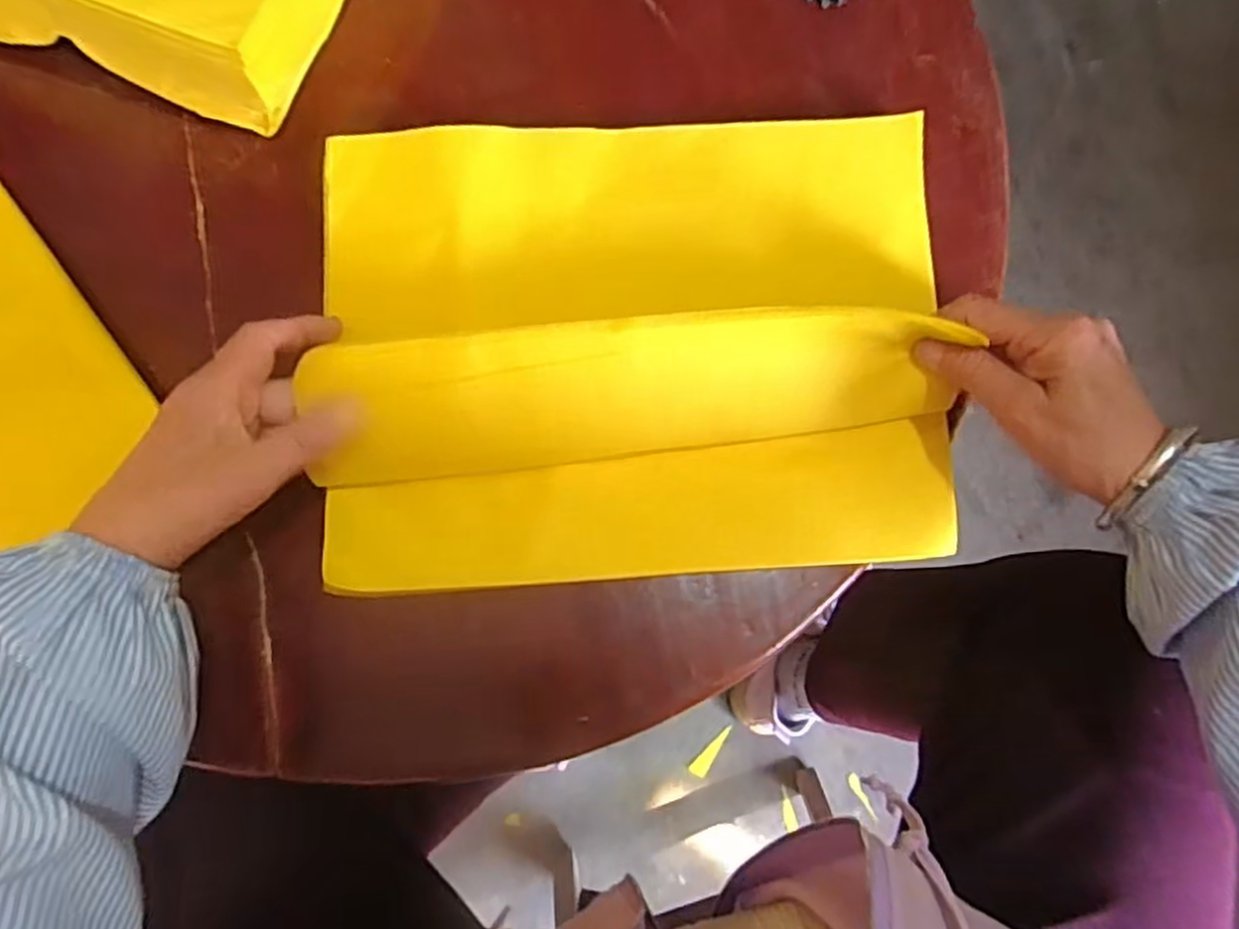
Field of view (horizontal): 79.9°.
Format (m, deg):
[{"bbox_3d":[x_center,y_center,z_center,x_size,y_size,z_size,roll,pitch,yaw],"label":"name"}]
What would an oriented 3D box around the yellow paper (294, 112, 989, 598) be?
[{"bbox_3d":[0.013,-0.070,0.409,0.348,0.075,0.259,-3,82,-3],"label":"yellow paper"}]

